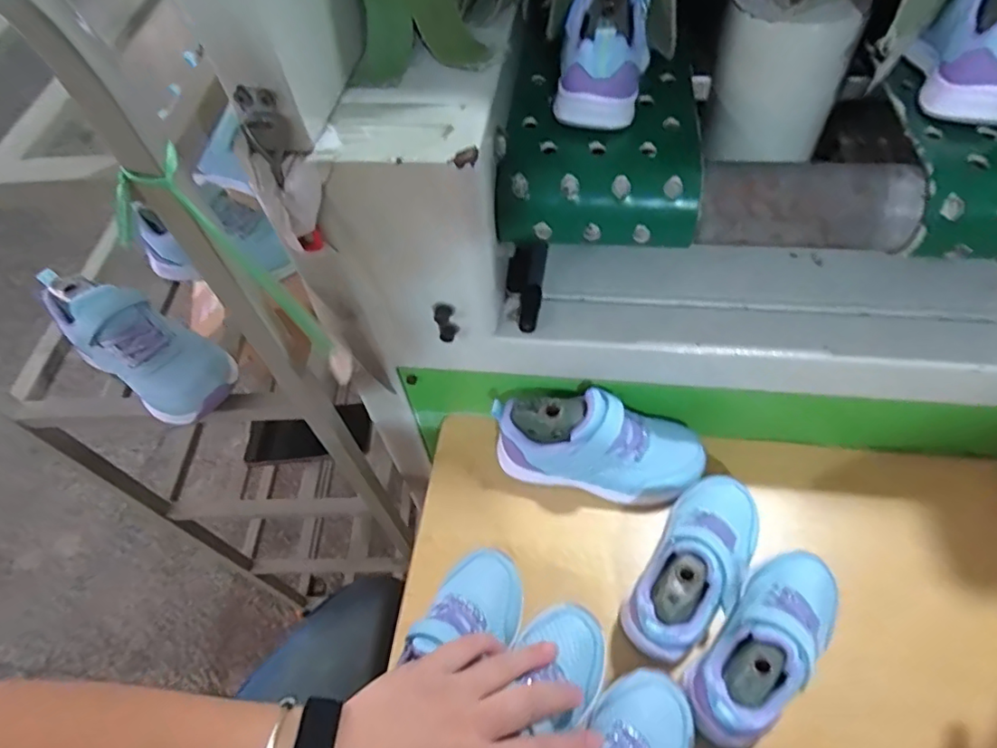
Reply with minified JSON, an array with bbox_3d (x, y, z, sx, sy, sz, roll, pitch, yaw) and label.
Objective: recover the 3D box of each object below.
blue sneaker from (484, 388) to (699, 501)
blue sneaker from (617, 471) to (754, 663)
[{"bbox_3d":[0.086,0.063,0.494,0.175,0.093,0.060,2,56,7],"label":"blue sneaker"},{"bbox_3d":[0.157,0.143,0.440,0.065,0.079,0.153,28,63,22],"label":"blue sneaker"}]

